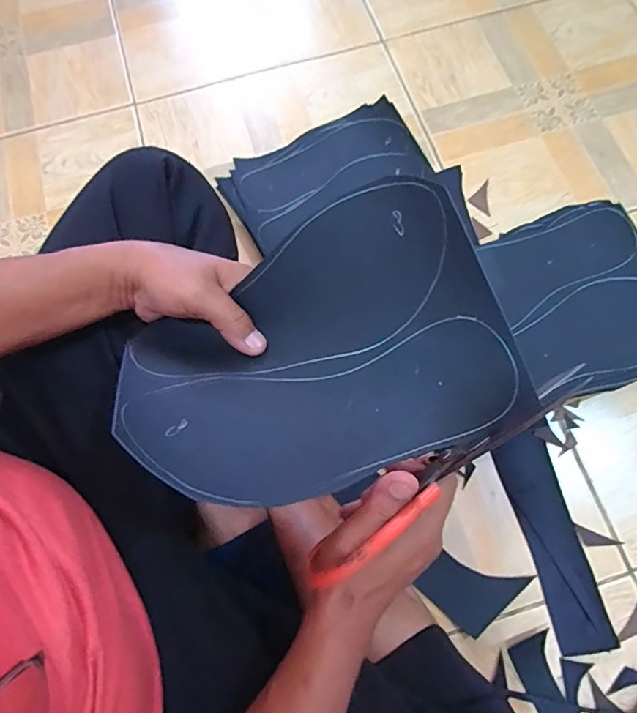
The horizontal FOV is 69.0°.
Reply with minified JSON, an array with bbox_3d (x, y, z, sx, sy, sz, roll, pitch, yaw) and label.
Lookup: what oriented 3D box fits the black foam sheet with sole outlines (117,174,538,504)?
[{"bbox_3d":[-0.005,0.000,0.301,0.233,0.074,0.164,-18,73,-4],"label":"black foam sheet with sole outlines"}]

